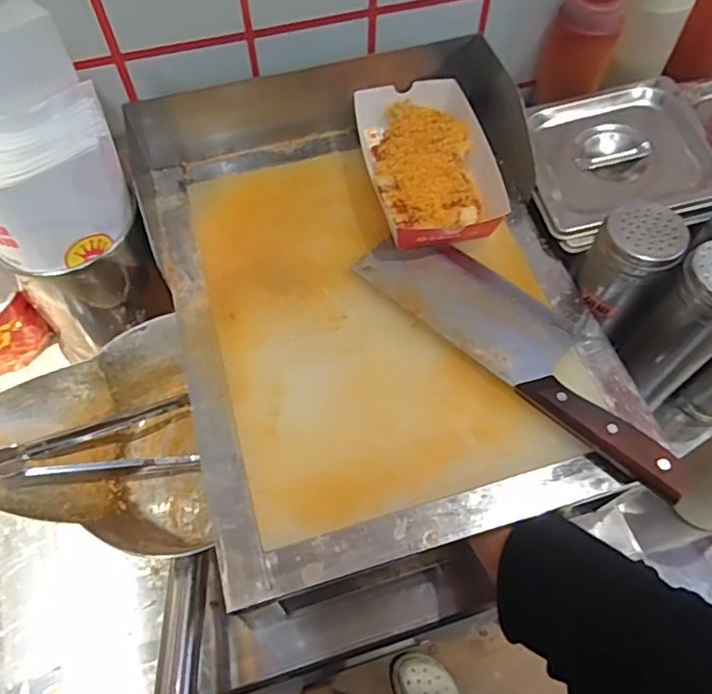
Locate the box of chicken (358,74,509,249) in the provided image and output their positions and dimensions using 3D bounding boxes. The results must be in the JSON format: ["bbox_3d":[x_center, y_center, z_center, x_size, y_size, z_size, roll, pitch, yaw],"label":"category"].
[{"bbox_3d":[0.066,-0.173,0.548,0.112,0.038,0.183,-9,62,-6],"label":"box of chicken"}]

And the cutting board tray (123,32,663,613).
[{"bbox_3d":[0.011,-0.073,0.496,0.340,0.060,0.460,-15,63,-9],"label":"cutting board tray"}]

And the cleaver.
[{"bbox_3d":[0.133,-0.008,0.467,0.291,0.028,0.081,41,68,19],"label":"cleaver"}]

